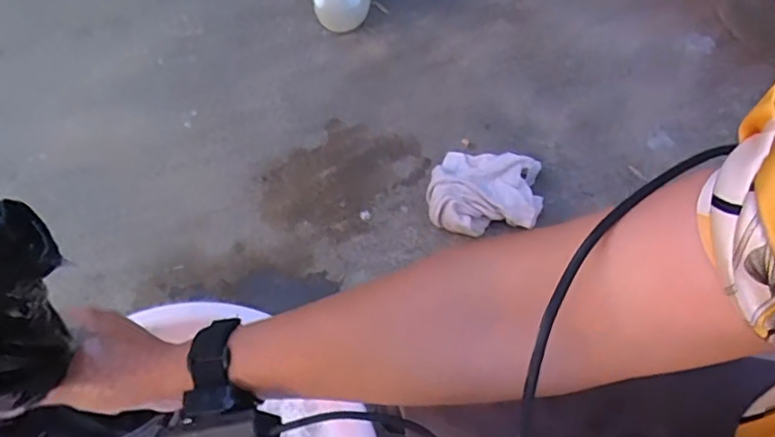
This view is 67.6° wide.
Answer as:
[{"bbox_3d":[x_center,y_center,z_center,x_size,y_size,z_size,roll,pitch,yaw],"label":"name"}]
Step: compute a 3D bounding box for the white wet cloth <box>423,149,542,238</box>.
[{"bbox_3d":[0.167,-0.042,0.987,0.189,0.083,0.163,15,63,7],"label":"white wet cloth"}]

